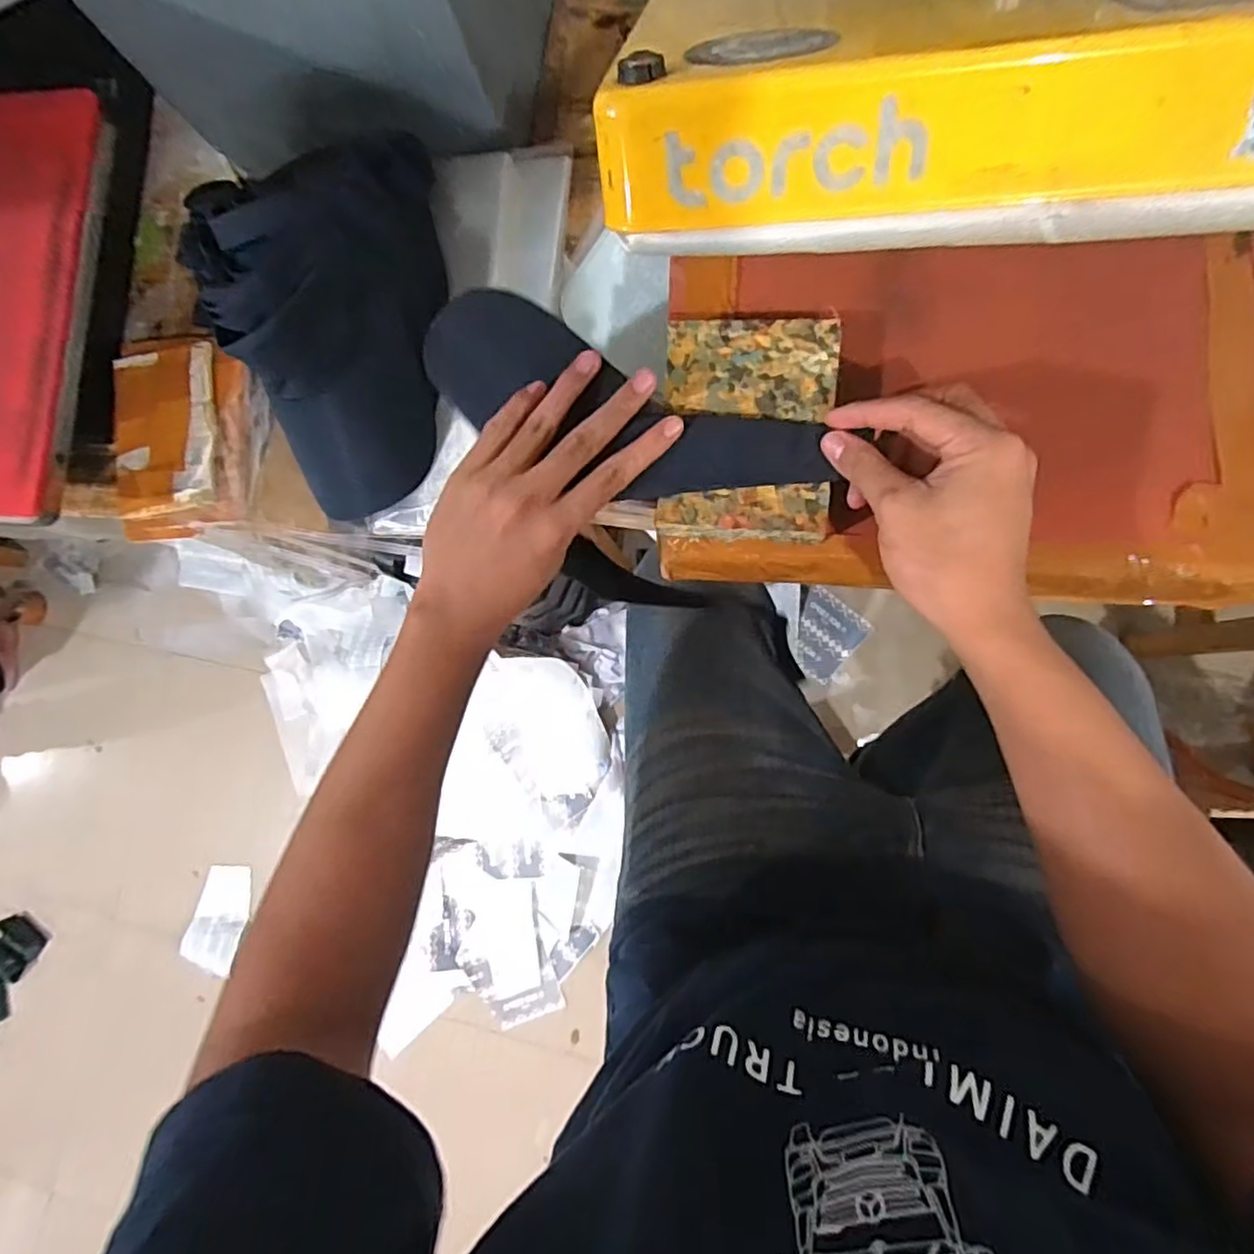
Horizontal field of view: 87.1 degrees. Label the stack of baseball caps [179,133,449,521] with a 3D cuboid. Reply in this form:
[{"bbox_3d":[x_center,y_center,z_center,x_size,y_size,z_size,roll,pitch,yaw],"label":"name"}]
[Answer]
[{"bbox_3d":[-0.243,-0.244,0.550,0.186,0.148,0.260,-8,85,8],"label":"stack of baseball caps"}]

